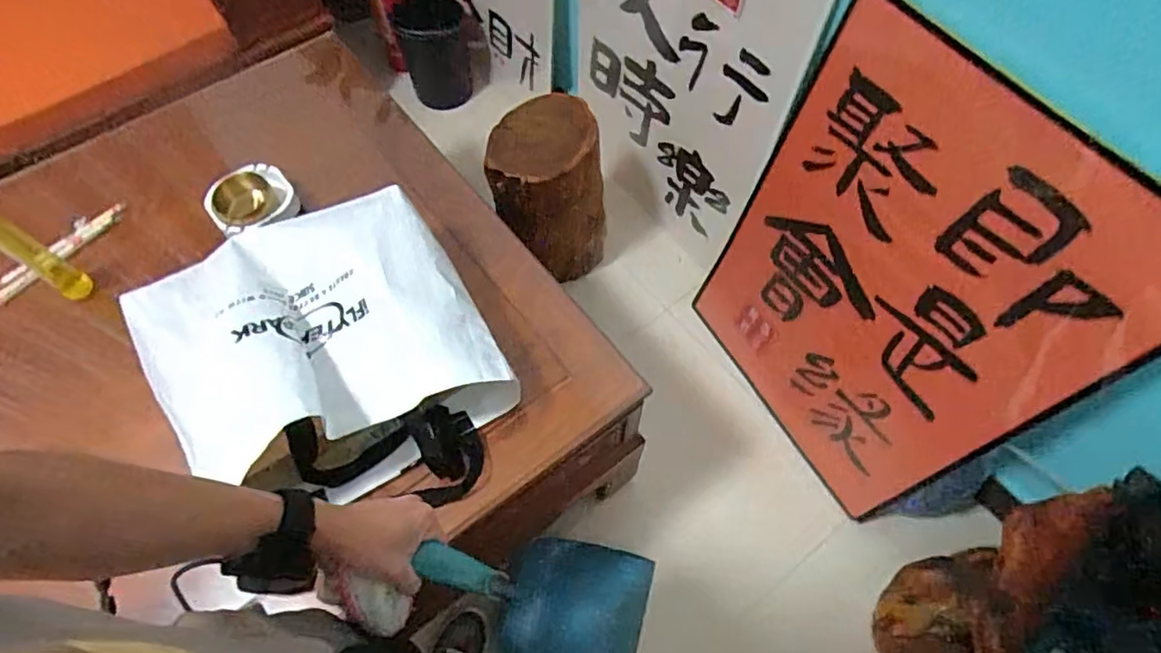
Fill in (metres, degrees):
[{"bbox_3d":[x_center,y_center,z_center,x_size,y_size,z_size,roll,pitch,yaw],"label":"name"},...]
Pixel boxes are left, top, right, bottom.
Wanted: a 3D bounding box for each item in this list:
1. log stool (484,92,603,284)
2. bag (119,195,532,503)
[{"bbox_3d":[-0.071,-0.291,1.377,0.236,0.370,0.202,-14,62,-5],"label":"log stool"},{"bbox_3d":[-0.318,0.049,0.798,0.383,0.193,0.409,-31,65,-14],"label":"bag"}]

